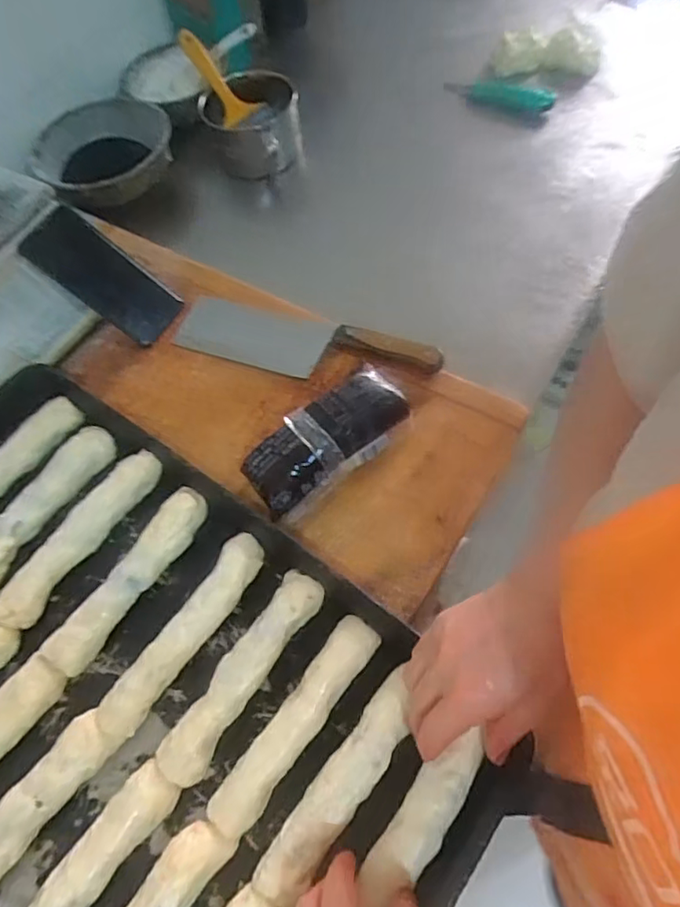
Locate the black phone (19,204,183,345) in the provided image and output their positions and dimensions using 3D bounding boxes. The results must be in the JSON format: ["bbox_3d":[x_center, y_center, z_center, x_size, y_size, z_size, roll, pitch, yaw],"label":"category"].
[{"bbox_3d":[-0.255,-0.192,0.627,0.157,0.010,0.070,38,84,-22],"label":"black phone"}]

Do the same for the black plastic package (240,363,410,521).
[{"bbox_3d":[-0.012,-0.011,0.545,0.167,0.058,0.064,-36,66,-13],"label":"black plastic package"}]

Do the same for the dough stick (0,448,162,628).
[{"bbox_3d":[-0.236,0.072,0.521,0.036,0.029,0.186,31,70,20],"label":"dough stick"}]

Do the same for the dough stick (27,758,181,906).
[{"bbox_3d":[-0.188,0.303,0.391,0.038,0.031,0.186,35,71,22],"label":"dough stick"}]

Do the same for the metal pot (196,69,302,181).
[{"bbox_3d":[-0.110,-0.412,0.734,0.117,0.082,0.110,-3,62,5],"label":"metal pot"}]

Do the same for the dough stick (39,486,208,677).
[{"bbox_3d":[-0.180,0.110,0.506,0.034,0.035,0.178,30,70,20],"label":"dough stick"}]

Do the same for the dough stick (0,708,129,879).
[{"bbox_3d":[-0.237,0.267,0.411,0.038,0.029,0.171,33,71,21],"label":"dough stick"}]

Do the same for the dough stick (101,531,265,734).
[{"bbox_3d":[-0.126,0.148,0.483,0.032,0.037,0.178,31,70,21],"label":"dough stick"}]

